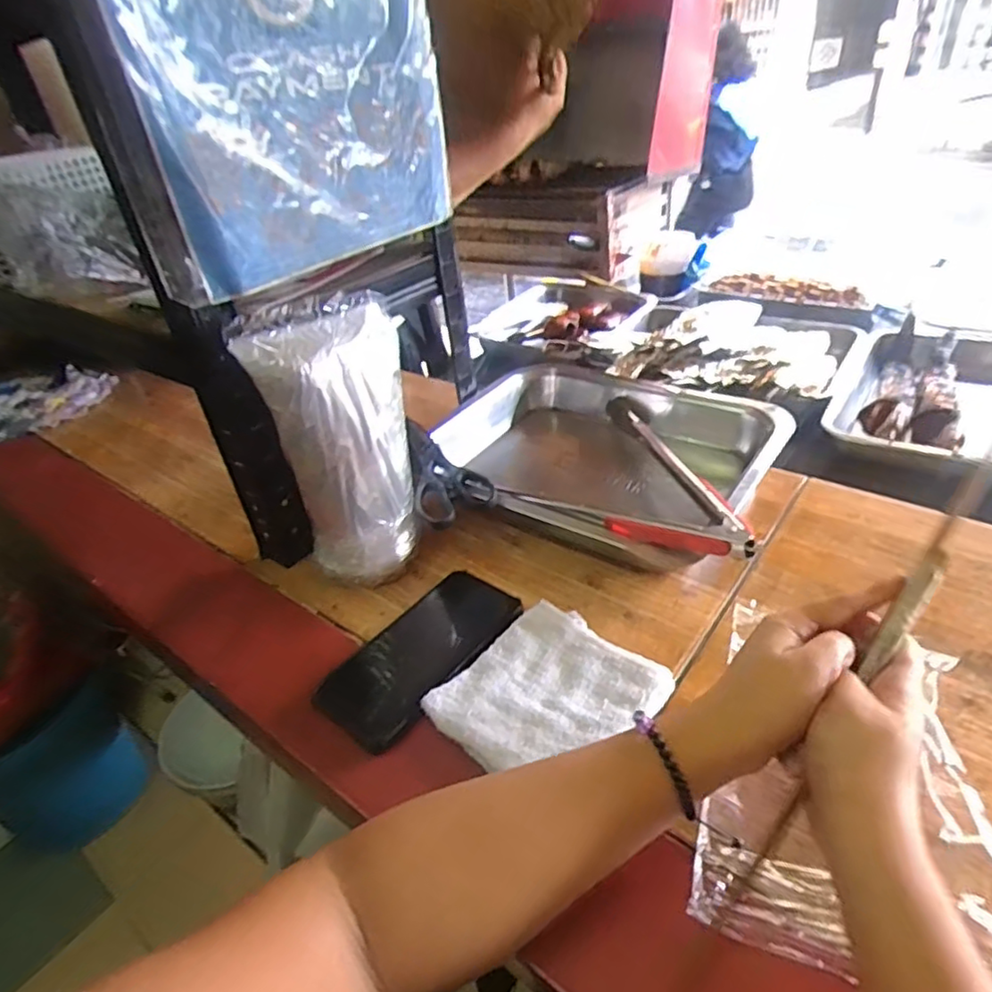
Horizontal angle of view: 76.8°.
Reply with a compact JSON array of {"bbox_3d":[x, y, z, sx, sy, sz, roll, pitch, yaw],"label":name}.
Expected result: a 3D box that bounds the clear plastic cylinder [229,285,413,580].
[{"bbox_3d":[-0.121,-0.045,0.515,0.102,0.218,0.092,-6,34,2],"label":"clear plastic cylinder"}]

